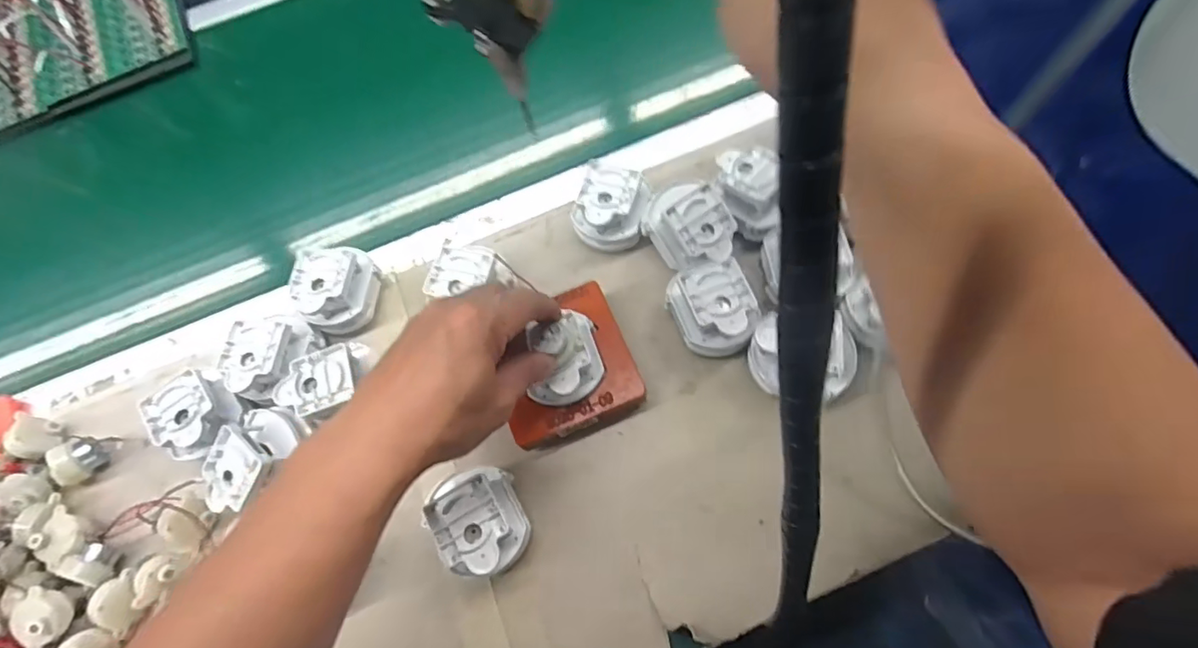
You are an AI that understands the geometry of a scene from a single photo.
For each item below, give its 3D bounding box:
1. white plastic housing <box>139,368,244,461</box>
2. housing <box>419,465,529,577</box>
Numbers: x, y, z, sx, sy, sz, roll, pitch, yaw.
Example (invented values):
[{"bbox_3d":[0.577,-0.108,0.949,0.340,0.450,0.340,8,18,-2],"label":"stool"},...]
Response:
[{"bbox_3d":[-0.299,0.068,0.408,0.048,0.032,0.052,-32,67,-8],"label":"white plastic housing"},{"bbox_3d":[-0.075,0.131,0.368,0.055,0.051,0.063,-33,67,-8],"label":"housing"}]

